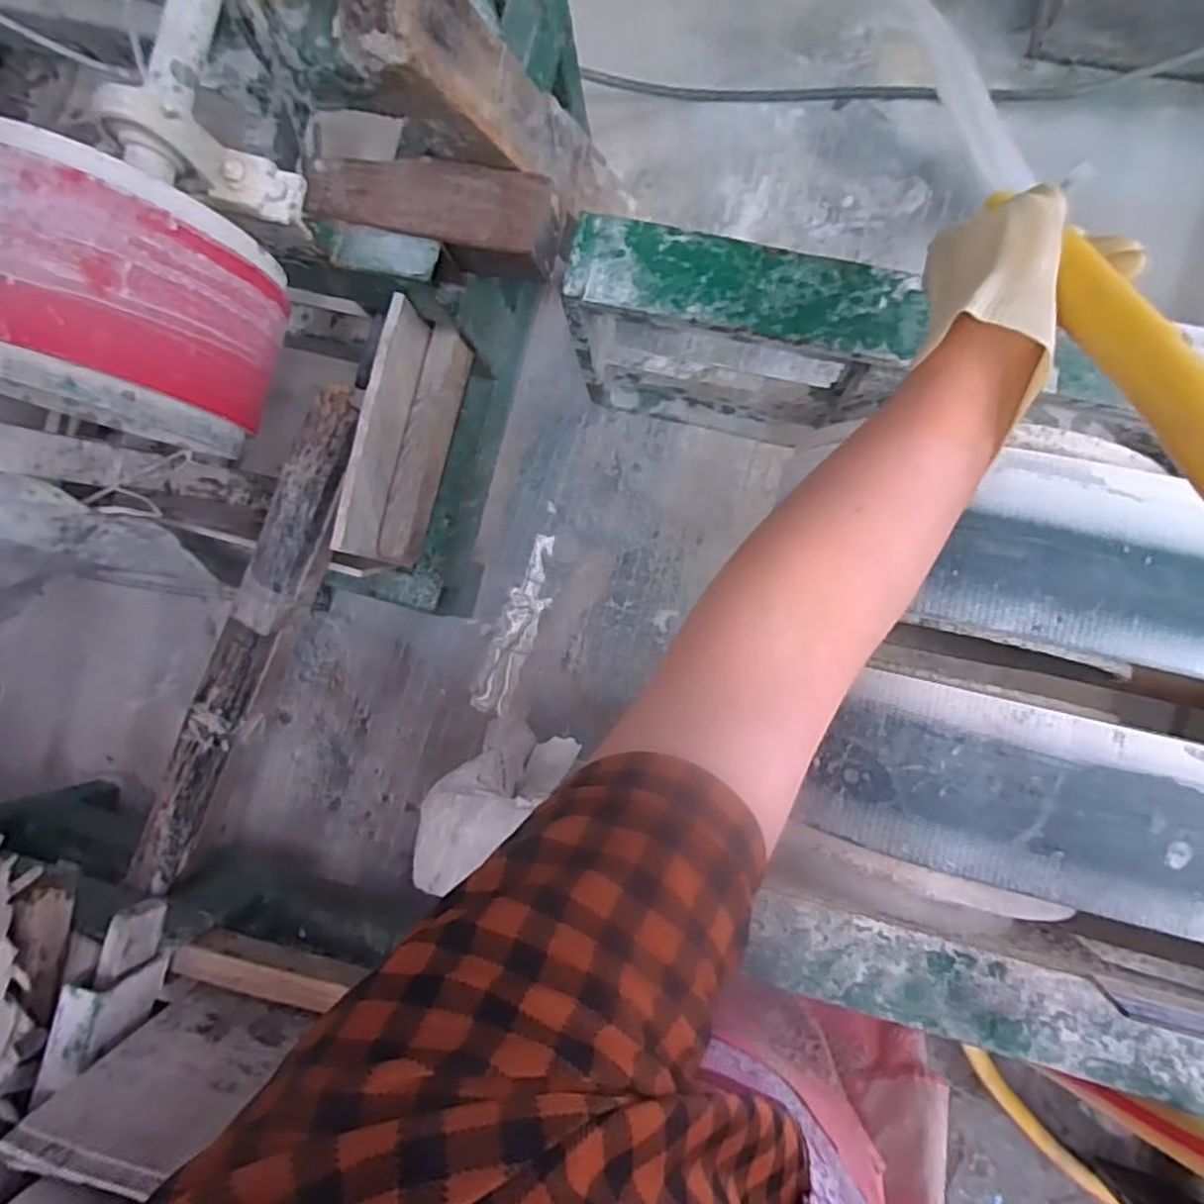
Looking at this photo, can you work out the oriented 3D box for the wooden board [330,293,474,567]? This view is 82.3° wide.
[{"bbox_3d":[-0.244,-0.201,0.874,0.053,0.167,0.306,15,91,7],"label":"wooden board"}]

